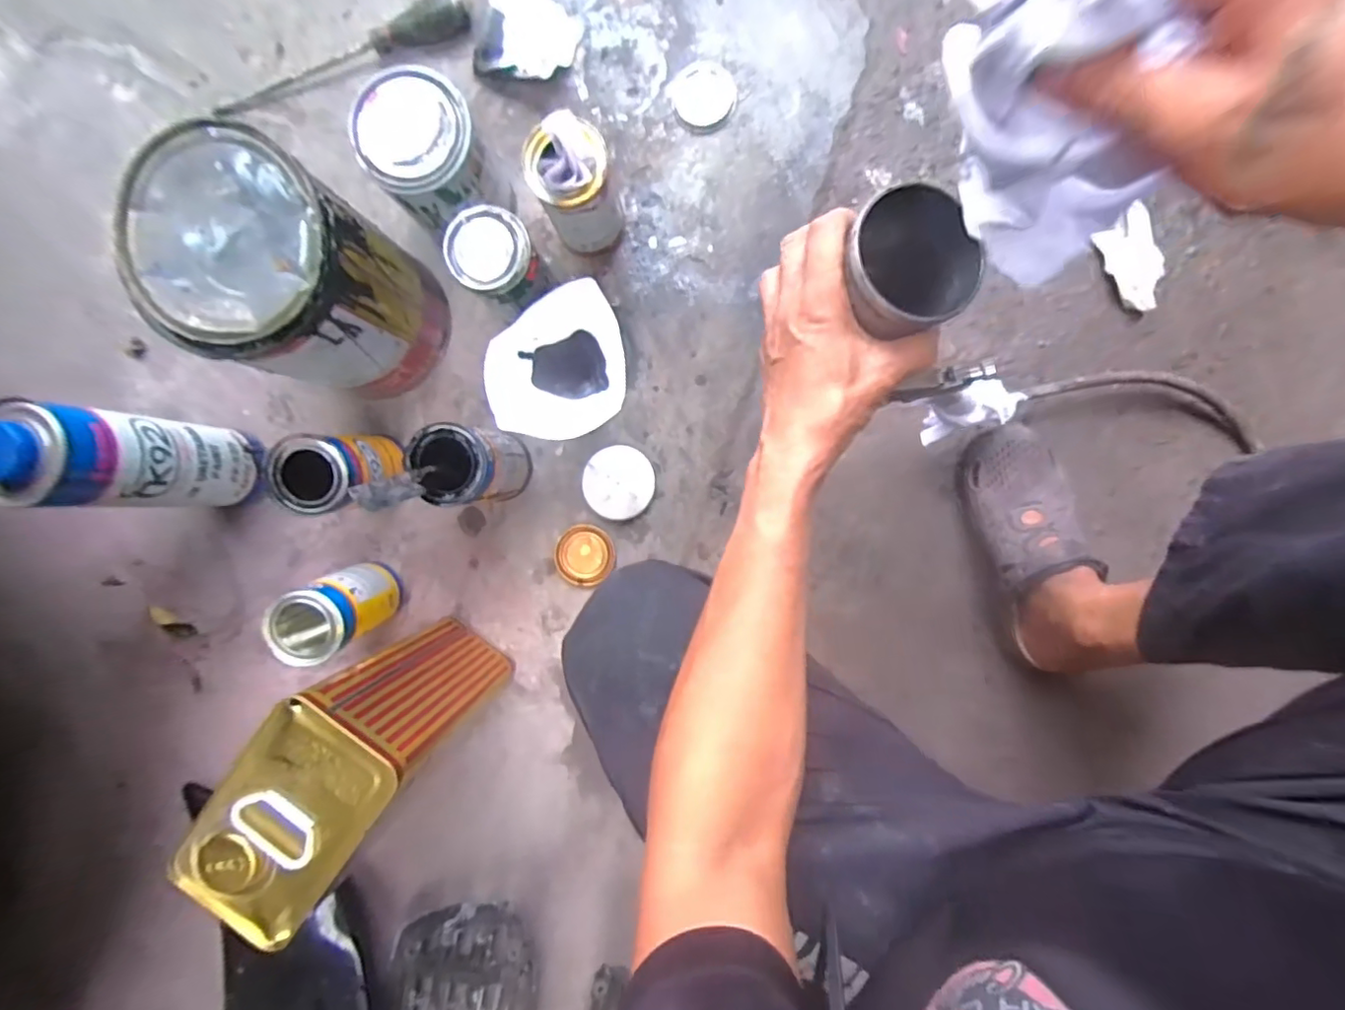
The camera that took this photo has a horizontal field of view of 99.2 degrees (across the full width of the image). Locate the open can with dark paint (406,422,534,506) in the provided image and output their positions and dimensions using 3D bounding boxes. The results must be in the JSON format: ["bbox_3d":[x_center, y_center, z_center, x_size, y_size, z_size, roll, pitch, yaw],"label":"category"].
[{"bbox_3d":[-0.193,-0.039,0.567,0.070,0.138,0.071,0,93,2],"label":"open can with dark paint"}]

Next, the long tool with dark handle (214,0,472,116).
[{"bbox_3d":[-0.353,-0.479,0.606,0.285,0.033,0.035,-17,92,2],"label":"long tool with dark handle"}]

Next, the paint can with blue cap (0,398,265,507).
[{"bbox_3d":[-0.490,-0.042,0.537,0.089,0.219,0.081,0,93,2],"label":"paint can with blue cap"}]

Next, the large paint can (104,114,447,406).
[{"bbox_3d":[-0.324,-0.194,0.520,0.161,0.227,0.149,0,93,2],"label":"large paint can"}]

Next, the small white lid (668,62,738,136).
[{"bbox_3d":[0.033,-0.428,0.600,0.066,0.016,0.063,0,93,2],"label":"small white lid"}]

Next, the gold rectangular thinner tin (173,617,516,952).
[{"bbox_3d":[-0.269,0.216,0.527,0.105,0.253,0.168,39,93,-1],"label":"gold rectangular thinner tin"}]

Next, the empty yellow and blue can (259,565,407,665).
[{"bbox_3d":[-0.338,0.110,0.586,0.071,0.146,0.069,0,93,2],"label":"empty yellow and blue can"}]

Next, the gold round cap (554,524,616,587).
[{"bbox_3d":[-0.096,0.055,0.634,0.064,0.012,0.066,0,93,2],"label":"gold round cap"}]

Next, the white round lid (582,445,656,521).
[{"bbox_3d":[-0.058,-0.024,0.622,0.075,0.015,0.077,0,93,2],"label":"white round lid"}]

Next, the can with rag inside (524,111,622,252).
[{"bbox_3d":[-0.088,-0.295,0.549,0.070,0.148,0.070,0,93,2],"label":"can with rag inside"}]

